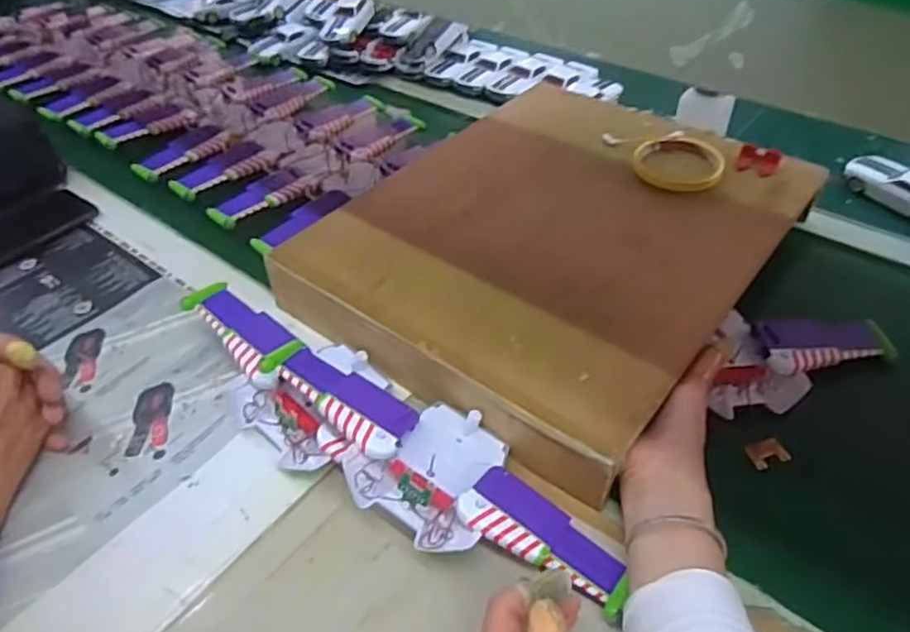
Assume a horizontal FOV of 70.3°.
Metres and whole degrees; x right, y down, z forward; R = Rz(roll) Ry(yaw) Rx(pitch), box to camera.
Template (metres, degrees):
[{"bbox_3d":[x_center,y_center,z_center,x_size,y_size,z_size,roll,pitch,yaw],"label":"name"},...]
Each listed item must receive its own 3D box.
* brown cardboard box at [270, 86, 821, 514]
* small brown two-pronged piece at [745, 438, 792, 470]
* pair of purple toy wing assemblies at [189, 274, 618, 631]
[{"bbox_3d":[0.100,-0.082,0.625,0.351,0.058,0.441,28,52,27],"label":"brown cardboard box"},{"bbox_3d":[0.233,0.102,0.482,0.024,0.012,0.021,-11,45,-7],"label":"small brown two-pronged piece"},{"bbox_3d":[-0.064,0.080,0.481,0.411,0.056,0.105,28,53,28],"label":"pair of purple toy wing assemblies"}]

